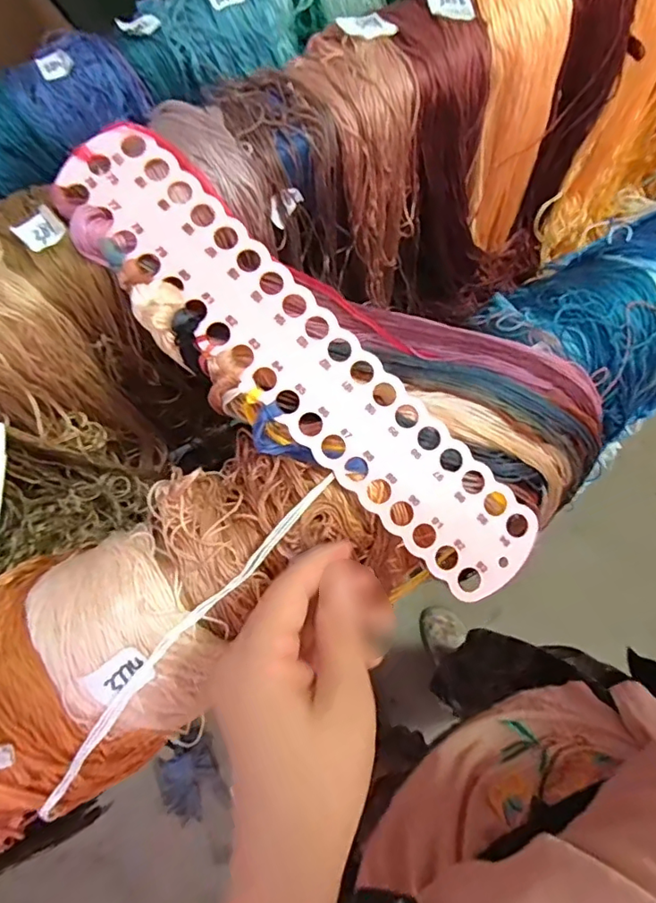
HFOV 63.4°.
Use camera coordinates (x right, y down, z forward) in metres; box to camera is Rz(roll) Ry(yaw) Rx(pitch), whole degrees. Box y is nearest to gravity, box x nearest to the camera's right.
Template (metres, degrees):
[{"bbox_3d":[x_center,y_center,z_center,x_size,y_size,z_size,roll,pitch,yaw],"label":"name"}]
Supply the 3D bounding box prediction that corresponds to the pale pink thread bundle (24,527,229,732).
[{"bbox_3d":[-0.096,0.086,0.254,0.066,0.050,0.099,-35,74,-8],"label":"pale pink thread bundle"}]

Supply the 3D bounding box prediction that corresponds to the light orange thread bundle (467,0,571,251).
[{"bbox_3d":[0.115,-0.225,0.374,0.063,0.187,0.059,-36,57,-11],"label":"light orange thread bundle"}]

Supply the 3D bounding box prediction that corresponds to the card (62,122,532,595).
[{"bbox_3d":[-0.011,-0.042,0.263,0.287,0.006,0.055,44,82,-2],"label":"card"}]

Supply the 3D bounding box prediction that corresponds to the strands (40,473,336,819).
[{"bbox_3d":[-0.064,0.083,0.247,0.011,0.019,0.193,39,78,13],"label":"strands"}]

